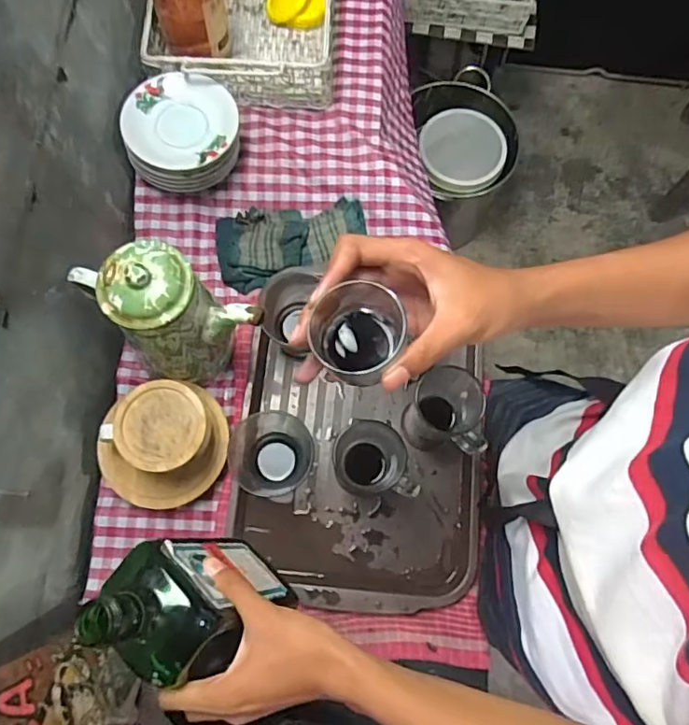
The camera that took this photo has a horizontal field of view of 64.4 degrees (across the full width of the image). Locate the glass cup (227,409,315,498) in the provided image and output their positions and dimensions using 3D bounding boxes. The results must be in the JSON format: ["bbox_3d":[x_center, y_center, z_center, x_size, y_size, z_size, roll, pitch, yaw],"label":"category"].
[{"bbox_3d":[-0.086,0.111,0.659,0.097,0.091,0.089,0,74,-2],"label":"glass cup"}]

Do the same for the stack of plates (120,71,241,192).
[{"bbox_3d":[-0.217,-0.305,0.748,0.142,0.078,0.140,10,74,1],"label":"stack of plates"}]

